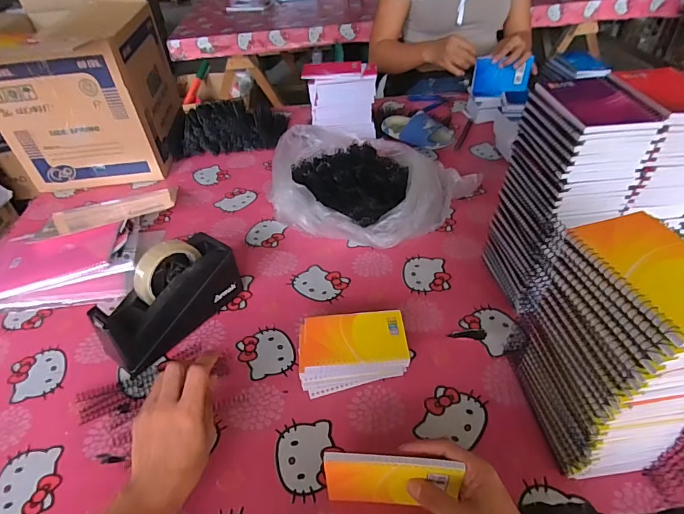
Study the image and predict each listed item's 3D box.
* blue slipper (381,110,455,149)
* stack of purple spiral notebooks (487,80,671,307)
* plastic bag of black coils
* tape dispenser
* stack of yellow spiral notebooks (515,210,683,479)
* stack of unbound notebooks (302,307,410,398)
[{"bbox_3d":[0.170,-0.294,0.979,0.173,0.072,0.087,14,45,21],"label":"blue slipper"},{"bbox_3d":[0.288,-0.067,0.563,0.110,0.284,0.124,-8,41,-3],"label":"stack of purple spiral notebooks"},{"bbox_3d":[0.021,-0.140,0.808,0.293,0.093,0.353,-29,46,-24],"label":"plastic bag of black coils"},{"bbox_3d":[-0.242,0.054,0.595,0.068,0.118,0.198,25,49,30],"label":"tape dispenser"},{"bbox_3d":[0.262,0.097,0.414,0.090,0.241,0.131,-8,41,-3],"label":"stack of yellow spiral notebooks"},{"bbox_3d":[0.014,0.122,0.552,0.136,0.043,0.092,-6,41,-1],"label":"stack of unbound notebooks"}]

